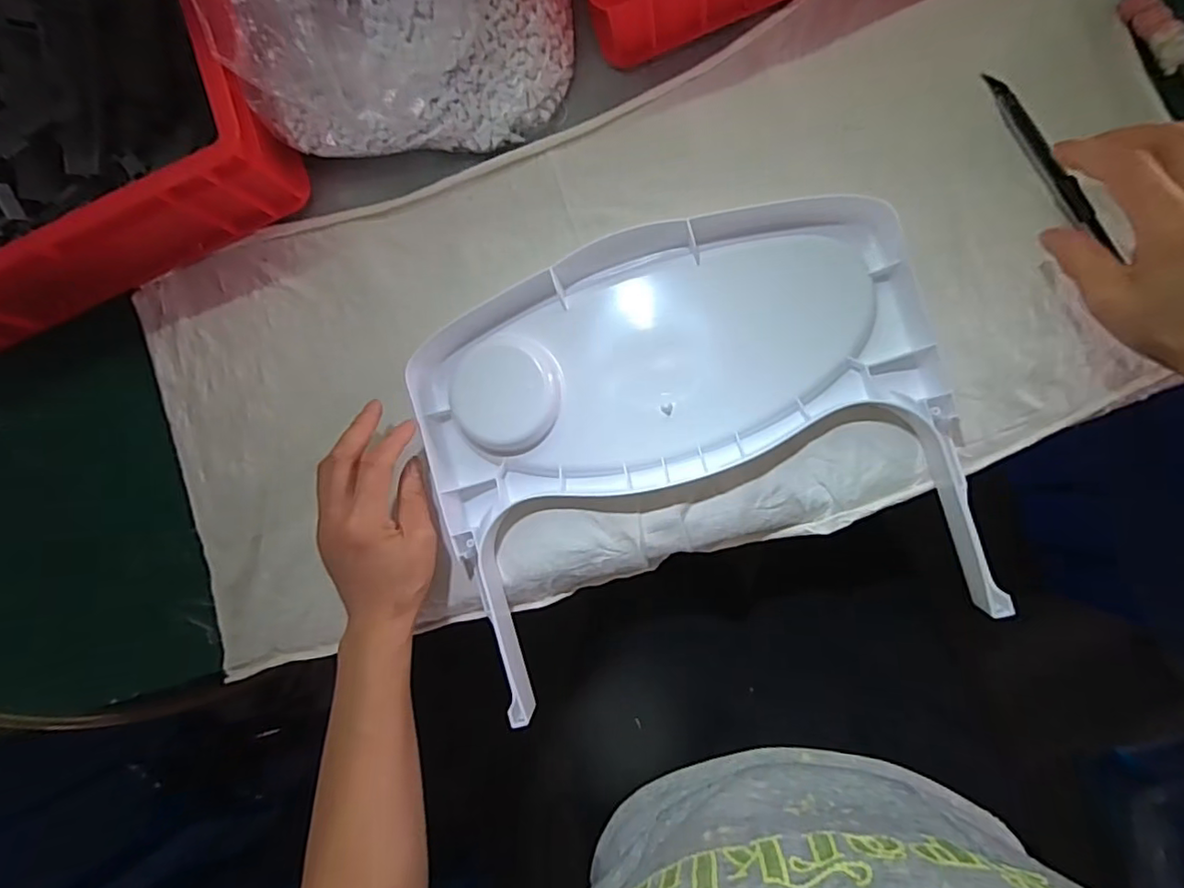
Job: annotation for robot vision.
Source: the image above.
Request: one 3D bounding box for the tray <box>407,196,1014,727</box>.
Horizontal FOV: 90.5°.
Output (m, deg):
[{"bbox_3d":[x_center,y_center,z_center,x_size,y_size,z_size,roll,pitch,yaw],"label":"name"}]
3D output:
[{"bbox_3d":[0.059,-0.003,0.385,0.331,0.033,0.267,-17,85,8],"label":"tray"}]

